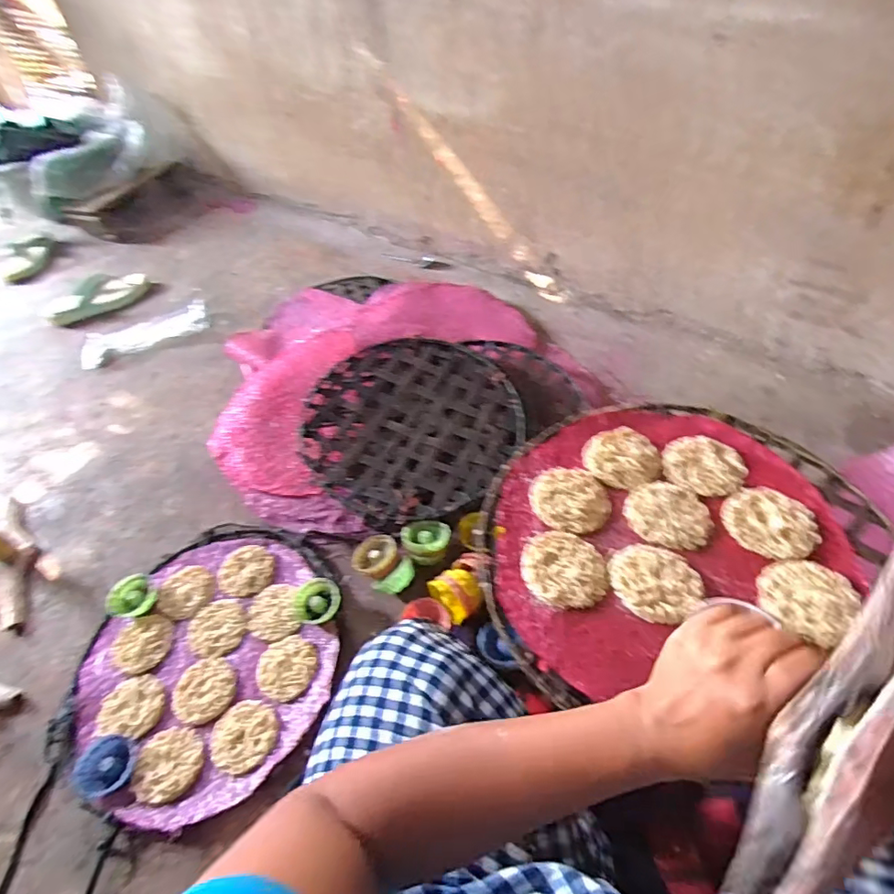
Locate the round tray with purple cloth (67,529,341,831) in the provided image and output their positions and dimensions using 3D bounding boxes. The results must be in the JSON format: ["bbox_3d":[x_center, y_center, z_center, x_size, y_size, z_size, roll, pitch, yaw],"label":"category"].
[{"bbox_3d":[-0.311,0.271,0.691,0.325,0.026,0.356,-3,48,4],"label":"round tray with purple cloth"}]

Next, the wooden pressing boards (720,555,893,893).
[{"bbox_3d":[0.195,0.141,0.246,0.058,0.268,0.041,24,11,26],"label":"wooden pressing boards"}]

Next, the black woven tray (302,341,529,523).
[{"bbox_3d":[-0.054,-0.044,0.873,0.345,0.021,0.355,-1,57,-1],"label":"black woven tray"}]

